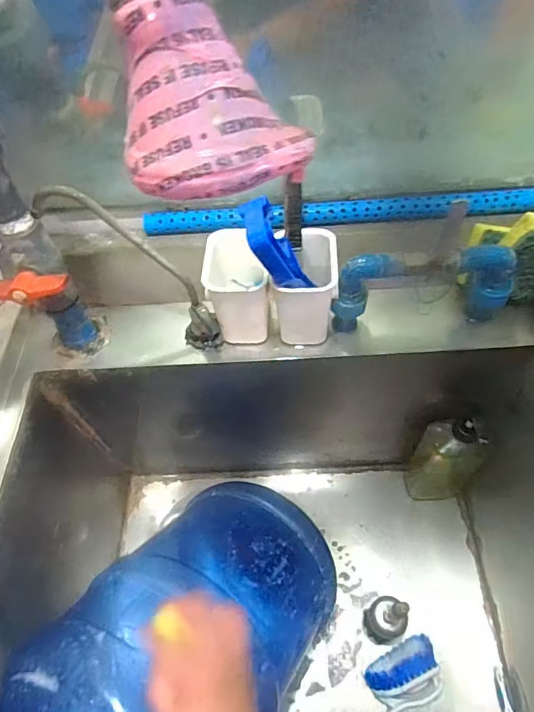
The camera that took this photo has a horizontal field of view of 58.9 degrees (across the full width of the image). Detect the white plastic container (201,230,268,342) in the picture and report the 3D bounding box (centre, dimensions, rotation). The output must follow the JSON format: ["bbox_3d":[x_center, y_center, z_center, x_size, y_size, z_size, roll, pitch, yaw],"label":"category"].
[{"bbox_3d":[-0.031,-0.076,0.559,0.070,0.113,0.097,-1,57,4],"label":"white plastic container"}]

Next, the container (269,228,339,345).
[{"bbox_3d":[0.045,-0.081,0.554,0.069,0.112,0.098,0,57,5],"label":"container"}]

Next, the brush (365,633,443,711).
[{"bbox_3d":[0.207,0.471,0.693,0.107,0.054,0.075,-26,59,-12],"label":"brush"}]

